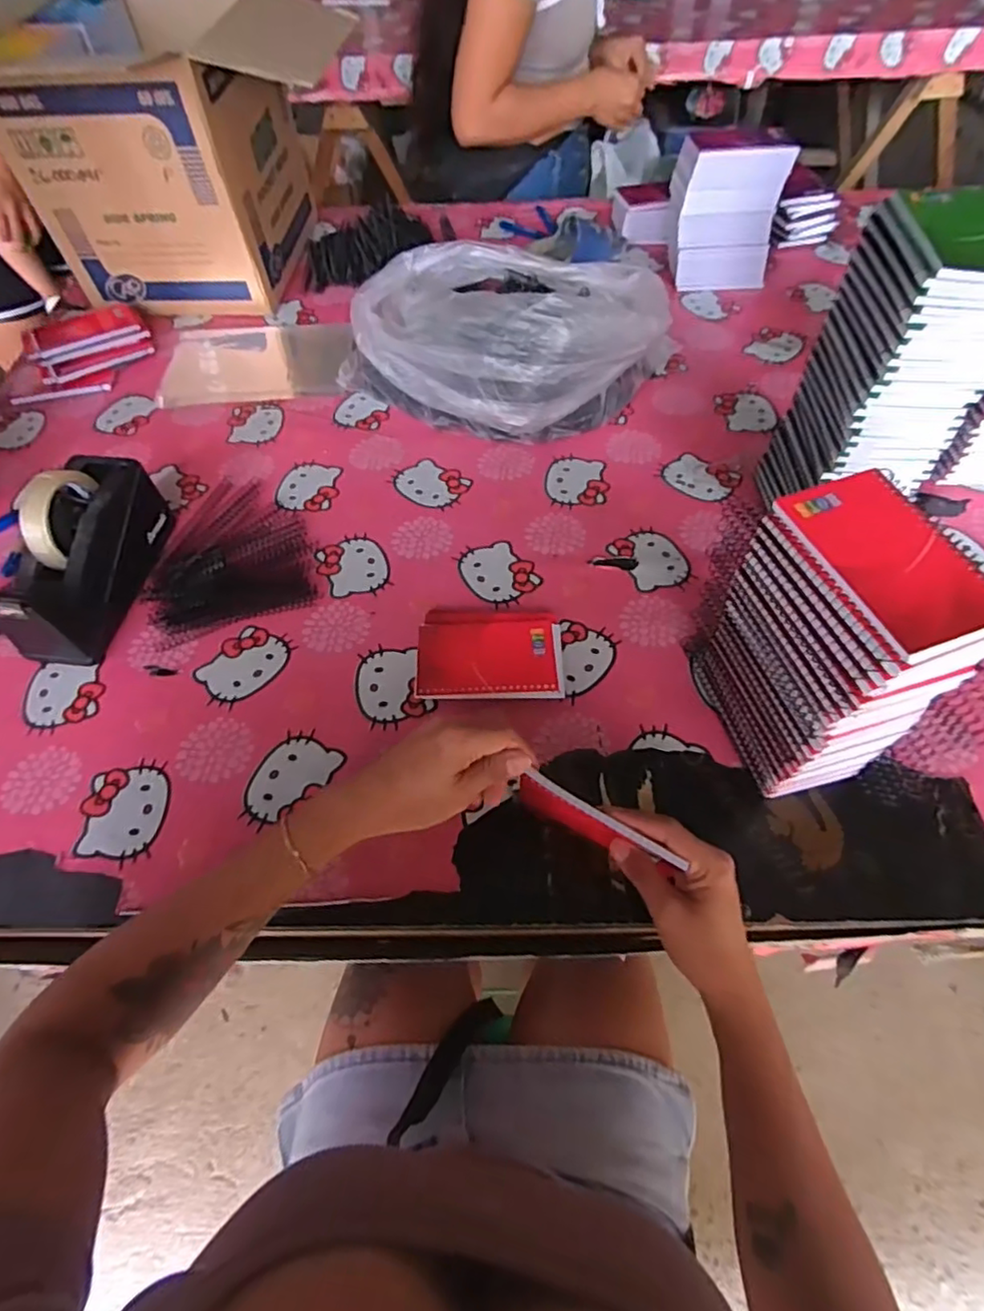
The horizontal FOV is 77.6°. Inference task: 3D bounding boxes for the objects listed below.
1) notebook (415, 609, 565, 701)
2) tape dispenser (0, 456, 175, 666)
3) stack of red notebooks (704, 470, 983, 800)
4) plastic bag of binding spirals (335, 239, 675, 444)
[{"bbox_3d":[0.000,-0.003,0.589,0.136,0.021,0.104,0,57,2],"label":"notebook"},{"bbox_3d":[-0.409,-0.104,0.608,0.077,0.120,0.207,7,58,6],"label":"tape dispenser"},{"bbox_3d":[0.248,0.001,0.465,0.092,0.230,0.145,-15,58,-8],"label":"stack of red notebooks"},{"bbox_3d":[0.020,-0.423,0.773,0.357,0.153,0.280,26,61,17],"label":"plastic bag of binding spirals"}]

